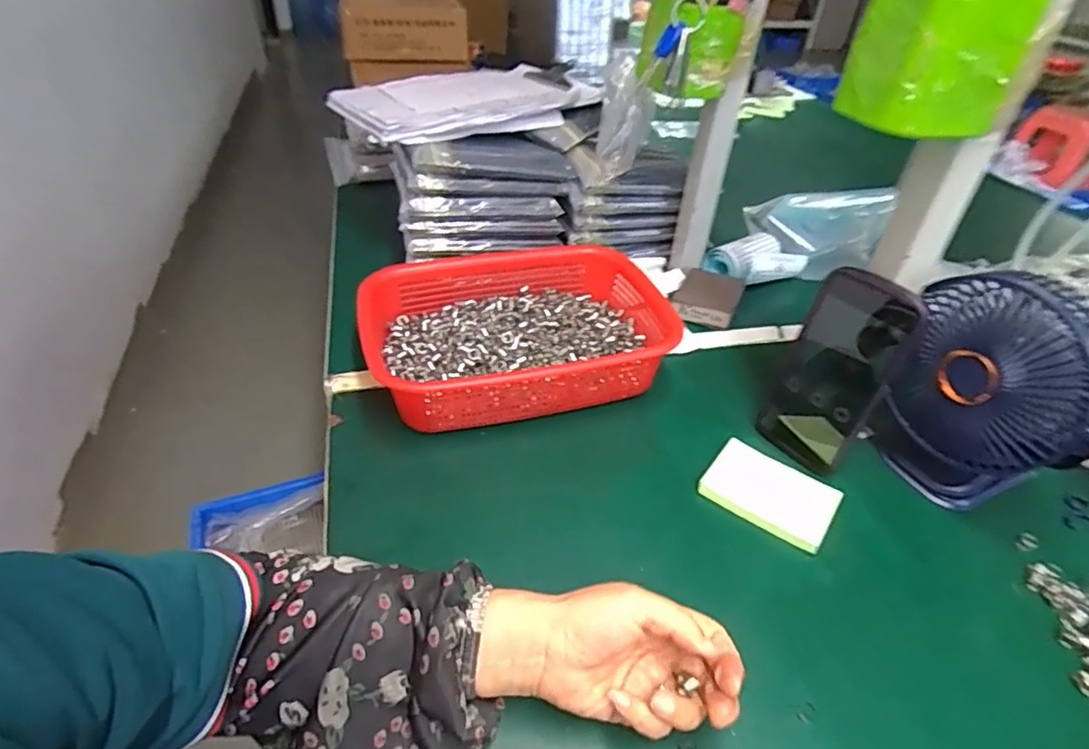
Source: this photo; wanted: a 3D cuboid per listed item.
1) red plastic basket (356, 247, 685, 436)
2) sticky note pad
[{"bbox_3d":[-0.021,-0.040,0.578,0.288,0.075,0.207,-7,40,-14],"label":"red plastic basket"},{"bbox_3d":[0.183,0.096,0.474,0.097,0.015,0.064,27,44,27],"label":"sticky note pad"}]

